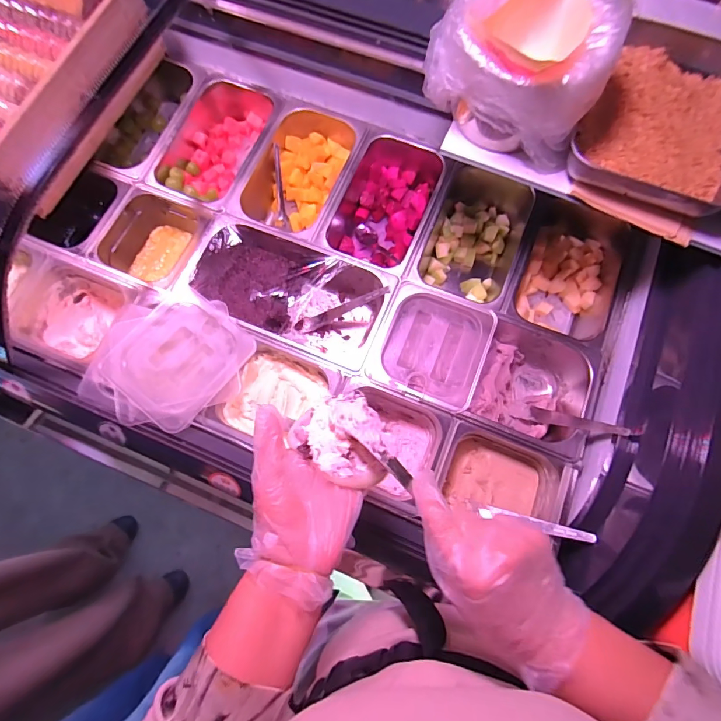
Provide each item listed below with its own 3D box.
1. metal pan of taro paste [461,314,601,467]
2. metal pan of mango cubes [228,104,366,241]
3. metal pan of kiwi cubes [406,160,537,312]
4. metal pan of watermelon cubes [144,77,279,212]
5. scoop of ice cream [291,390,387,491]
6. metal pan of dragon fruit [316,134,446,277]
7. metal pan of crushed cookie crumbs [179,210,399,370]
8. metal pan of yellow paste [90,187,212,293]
[{"bbox_3d":[0.261,0.049,0.644,0.161,0.107,0.174,21,76,5],"label":"metal pan of taro paste"},{"bbox_3d":[-0.107,-0.327,0.751,0.167,0.096,0.254,21,76,5],"label":"metal pan of mango cubes"},{"bbox_3d":[0.191,-0.205,0.723,0.166,0.108,0.265,19,76,5],"label":"metal pan of kiwi cubes"},{"bbox_3d":[-0.260,-0.394,0.763,0.169,0.085,0.264,21,76,5],"label":"metal pan of watermelon cubes"},{"bbox_3d":[-0.013,0.077,0.402,0.083,0.045,0.096,-43,79,-11],"label":"scoop of ice cream"},{"bbox_3d":[0.042,-0.269,0.733,0.157,0.091,0.259,21,76,5],"label":"metal pan of dragon fruit"},{"bbox_3d":[-0.118,-0.106,0.693,0.327,0.106,0.167,22,76,5],"label":"metal pan of crushed cookie crumbs"},{"bbox_3d":[-0.345,-0.197,0.710,0.164,0.082,0.166,20,76,5],"label":"metal pan of yellow paste"}]

